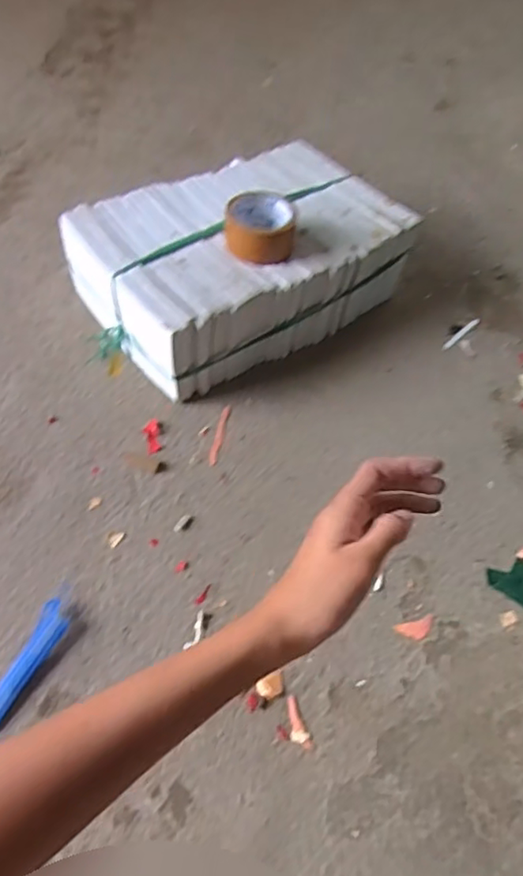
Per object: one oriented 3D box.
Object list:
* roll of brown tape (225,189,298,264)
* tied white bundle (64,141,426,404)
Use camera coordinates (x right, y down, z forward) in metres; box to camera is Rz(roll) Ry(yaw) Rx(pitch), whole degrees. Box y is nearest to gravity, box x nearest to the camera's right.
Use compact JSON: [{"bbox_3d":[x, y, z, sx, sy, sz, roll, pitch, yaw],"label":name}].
[{"bbox_3d":[-0.001,-0.281,0.794,0.090,0.054,0.082,2,54,-2],"label":"roll of brown tape"},{"bbox_3d":[-0.028,-0.262,0.888,0.434,0.140,0.281,-30,62,-24],"label":"tied white bundle"}]

